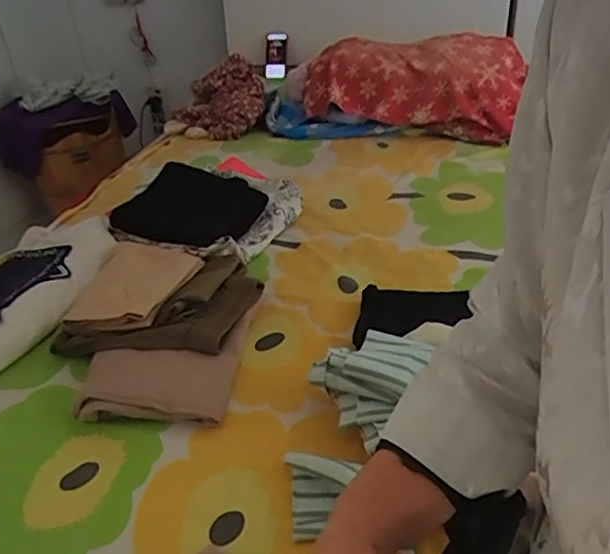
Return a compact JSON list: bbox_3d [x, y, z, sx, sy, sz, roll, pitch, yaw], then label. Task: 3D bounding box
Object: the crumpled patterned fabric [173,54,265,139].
[{"bbox_3d":[-0.261,-0.529,1.729,0.276,0.183,0.169,-6,34,-3],"label":"crumpled patterned fabric"}]

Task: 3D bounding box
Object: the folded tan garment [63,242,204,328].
[{"bbox_3d":[-0.285,0.007,0.971,0.169,0.033,0.249,3,35,10],"label":"folded tan garment"}]

